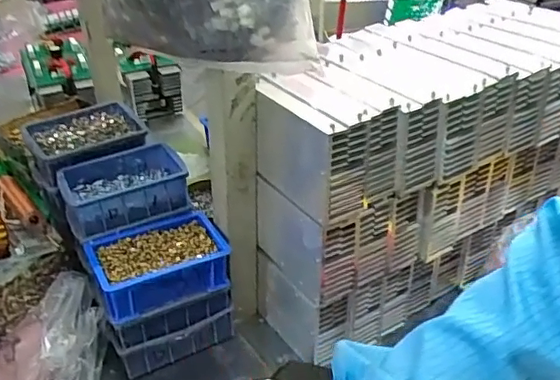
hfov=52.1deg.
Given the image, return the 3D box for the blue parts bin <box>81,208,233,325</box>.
[{"bbox_3d":[-0.139,0.083,0.662,0.143,0.057,0.092,-16,33,-22],"label":"blue parts bin"}]

